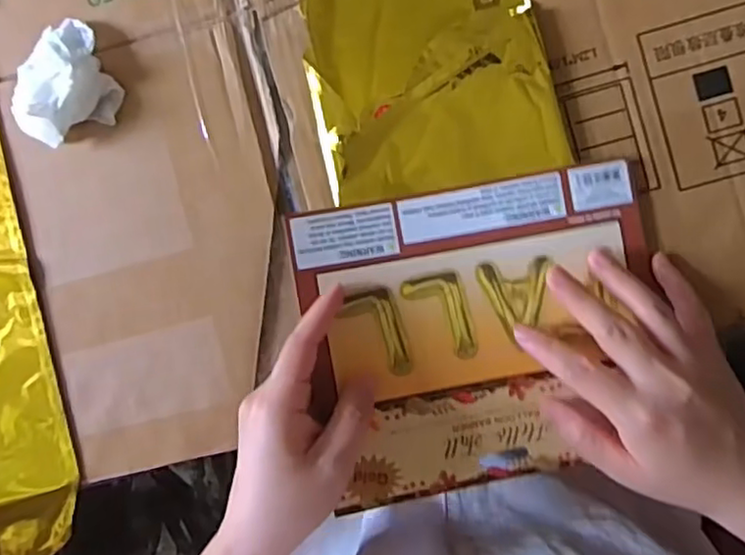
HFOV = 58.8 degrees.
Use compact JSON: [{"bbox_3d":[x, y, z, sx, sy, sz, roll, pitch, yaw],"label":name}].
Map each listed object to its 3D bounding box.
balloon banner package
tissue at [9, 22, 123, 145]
[{"bbox_3d":[0.061,0.031,0.361,0.184,0.027,0.162,-10,88,5],"label":"balloon banner package"},{"bbox_3d":[-0.182,-0.114,0.381,0.054,0.030,0.062,-27,86,5],"label":"tissue"}]

